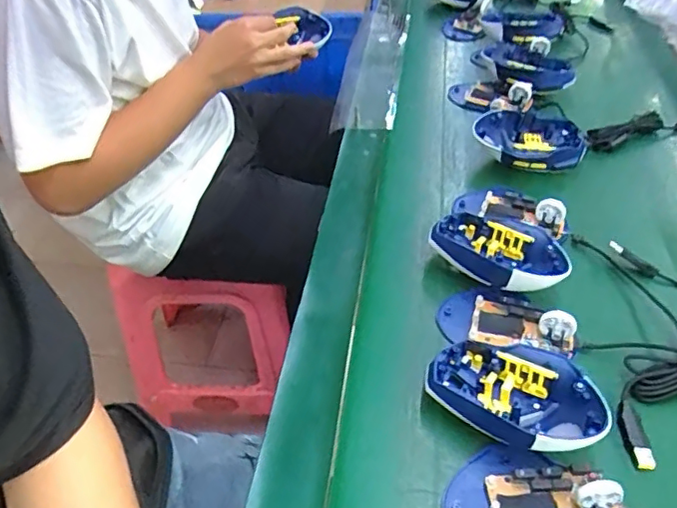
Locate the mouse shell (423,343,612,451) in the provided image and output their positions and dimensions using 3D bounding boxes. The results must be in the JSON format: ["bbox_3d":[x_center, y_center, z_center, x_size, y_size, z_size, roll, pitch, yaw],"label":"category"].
[{"bbox_3d":[0.124,0.100,0.404,0.116,0.038,0.072,20,48,22],"label":"mouse shell"}]

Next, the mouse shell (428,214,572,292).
[{"bbox_3d":[0.145,-0.001,0.508,0.116,0.041,0.075,27,50,28],"label":"mouse shell"}]

